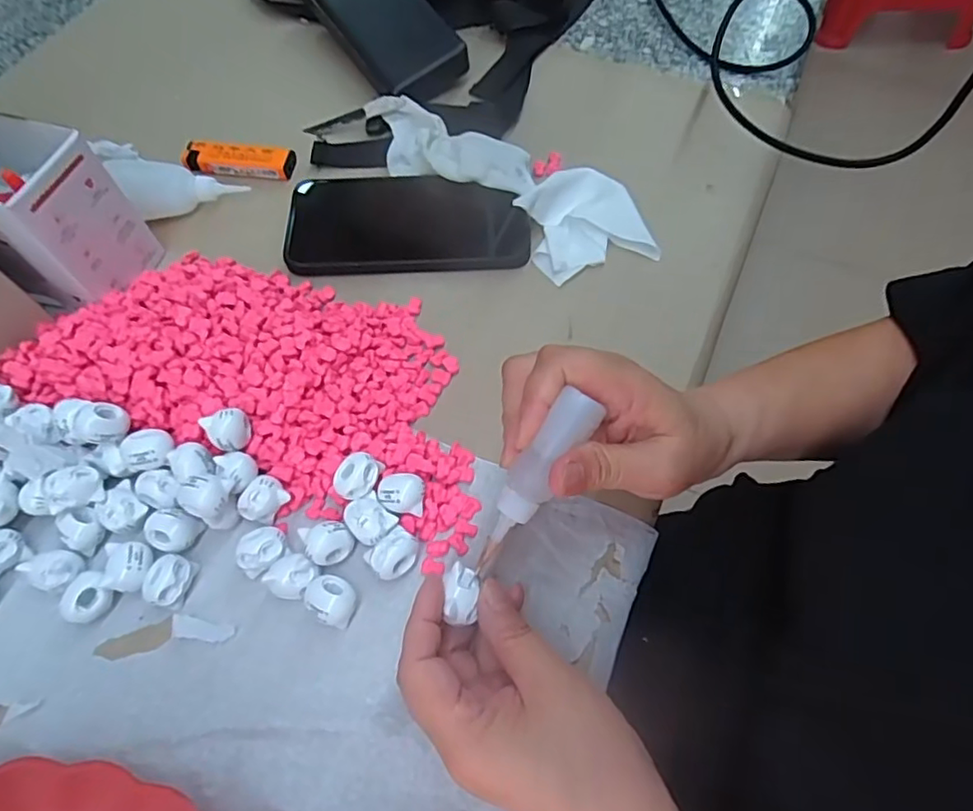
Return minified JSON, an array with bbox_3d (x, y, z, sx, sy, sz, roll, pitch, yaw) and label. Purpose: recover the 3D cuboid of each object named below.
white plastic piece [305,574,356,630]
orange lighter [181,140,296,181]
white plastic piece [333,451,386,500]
[{"bbox_3d":[-0.077,0.096,0.303,0.026,0.016,0.021,30,67,16],"label":"white plastic piece"},{"bbox_3d":[-0.184,-0.183,0.451,0.084,0.011,0.022,7,63,5],"label":"orange lighter"},{"bbox_3d":[-0.069,0.038,0.323,0.022,0.014,0.024,-1,62,2],"label":"white plastic piece"}]

